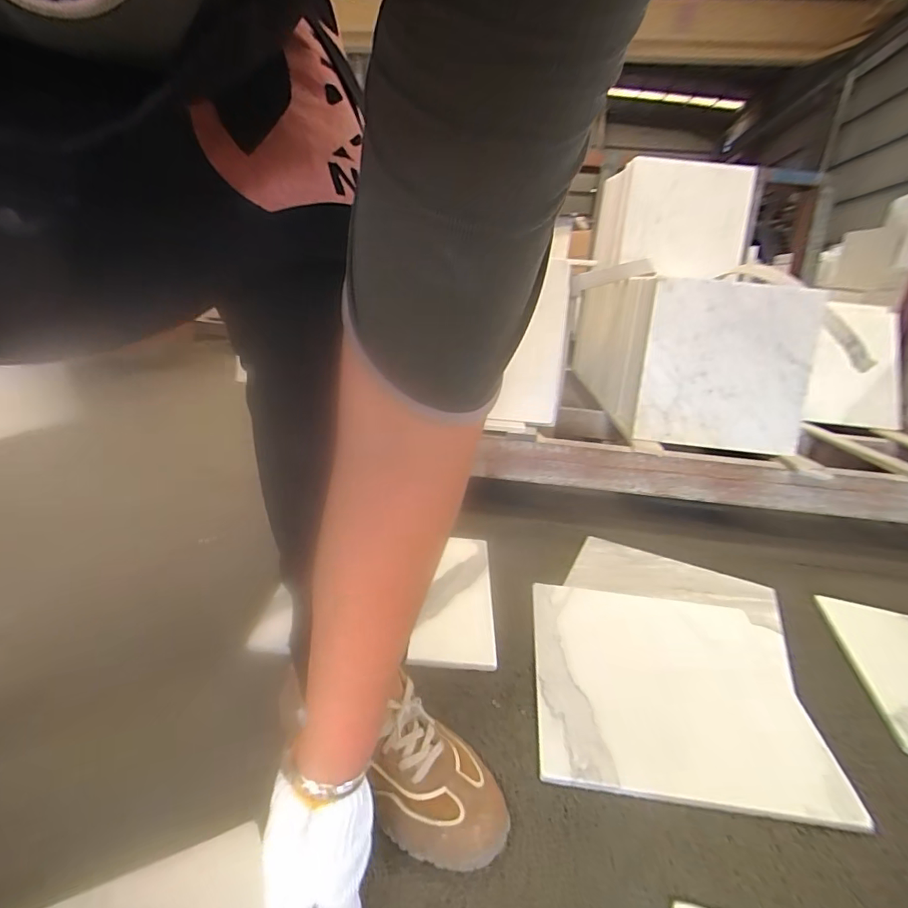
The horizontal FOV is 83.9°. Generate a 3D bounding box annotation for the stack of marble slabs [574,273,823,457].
[{"bbox_3d":[0.472,-0.211,1.090,0.260,0.277,0.527,6,18,-2],"label":"stack of marble slabs"}]

